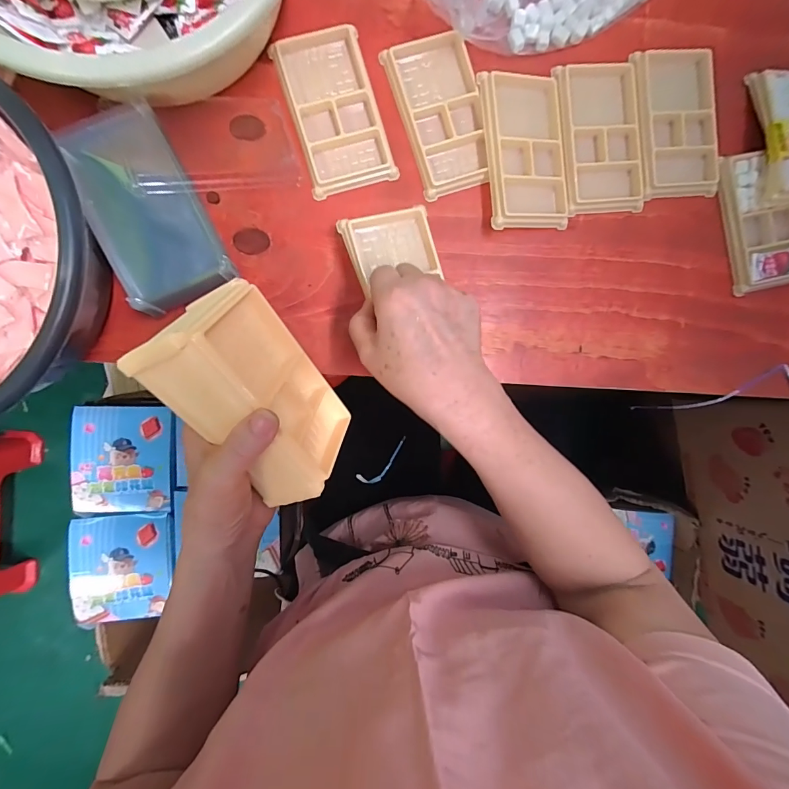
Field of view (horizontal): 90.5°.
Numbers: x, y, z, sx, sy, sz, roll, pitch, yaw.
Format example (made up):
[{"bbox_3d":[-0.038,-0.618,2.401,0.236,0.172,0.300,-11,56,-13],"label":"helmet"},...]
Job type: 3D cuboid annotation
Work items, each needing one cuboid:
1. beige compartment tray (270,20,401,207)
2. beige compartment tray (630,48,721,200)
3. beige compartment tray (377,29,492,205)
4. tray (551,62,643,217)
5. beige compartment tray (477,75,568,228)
[{"bbox_3d":[-0.054,-0.254,0.352,0.074,0.010,0.136,-17,93,-4],"label":"beige compartment tray"},{"bbox_3d":[0.270,-0.264,0.374,0.081,0.011,0.140,-8,93,-5],"label":"beige compartment tray"},{"bbox_3d":[0.044,-0.256,0.358,0.072,0.008,0.132,-17,93,-4],"label":"beige compartment tray"},{"bbox_3d":[0.196,-0.244,0.373,0.078,0.009,0.134,-7,93,-5],"label":"tray"},{"bbox_3d":[0.121,-0.226,0.361,0.076,0.022,0.138,-7,93,-5],"label":"beige compartment tray"}]

